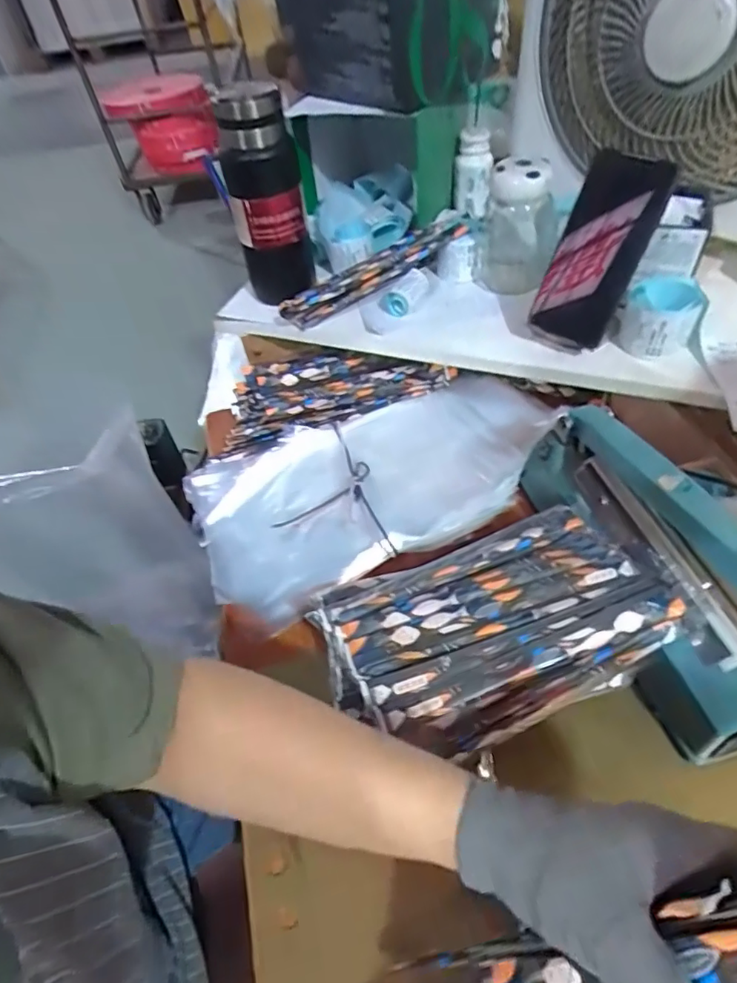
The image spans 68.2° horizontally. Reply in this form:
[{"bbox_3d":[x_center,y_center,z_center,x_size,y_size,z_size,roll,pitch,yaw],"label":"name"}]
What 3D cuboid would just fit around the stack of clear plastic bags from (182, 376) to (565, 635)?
[{"bbox_3d":[0.026,-0.021,0.621,0.444,0.043,0.223,-21,53,-11],"label":"stack of clear plastic bags"}]

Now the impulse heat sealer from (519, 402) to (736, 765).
[{"bbox_3d":[0.227,0.039,0.442,0.084,0.168,0.301,-20,53,-11],"label":"impulse heat sealer"}]

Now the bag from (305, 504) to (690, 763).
[{"bbox_3d":[0.100,0.098,0.425,0.261,0.043,0.148,-18,52,-9],"label":"bag"}]

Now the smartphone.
[{"bbox_3d":[0.217,-0.227,0.523,0.075,0.164,0.015,23,39,13],"label":"smartphone"}]

